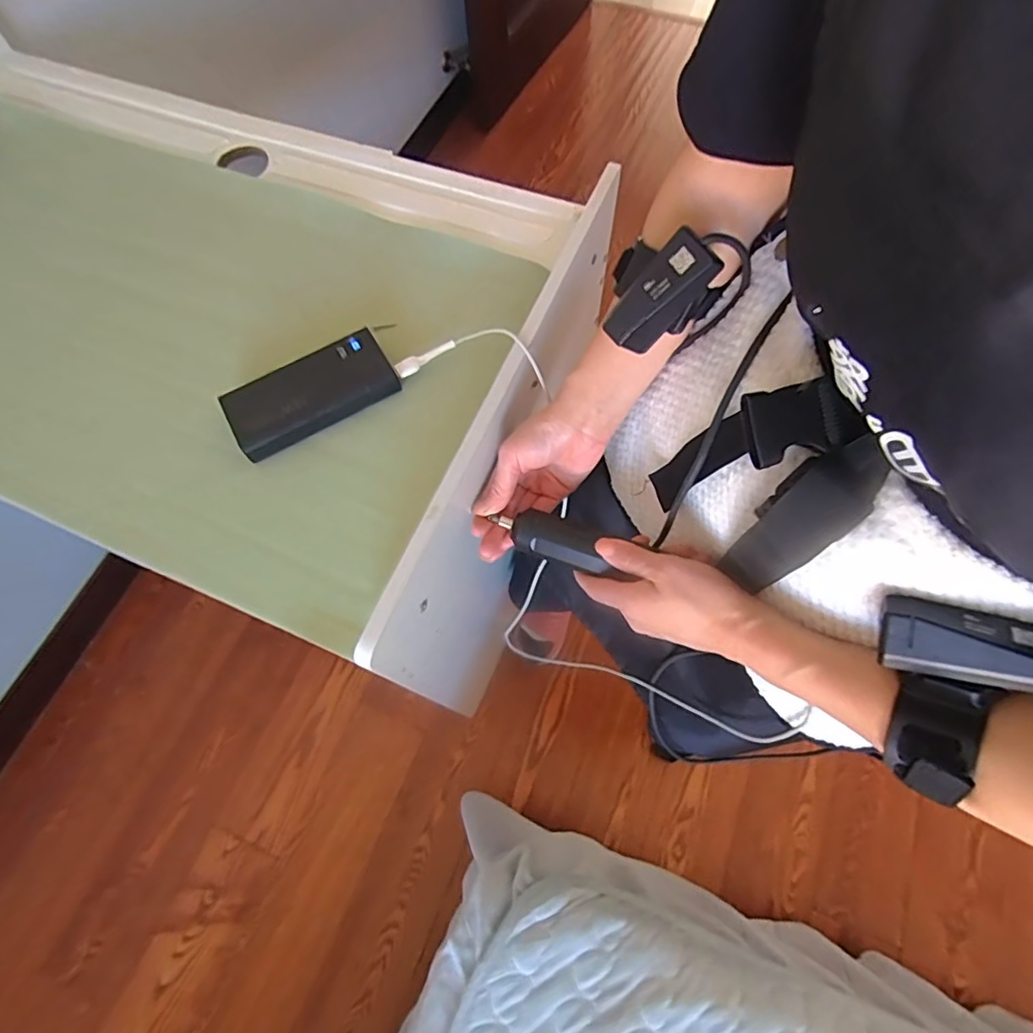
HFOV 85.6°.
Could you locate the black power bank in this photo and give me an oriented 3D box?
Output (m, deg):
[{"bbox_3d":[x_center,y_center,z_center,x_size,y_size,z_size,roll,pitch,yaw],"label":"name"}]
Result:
[{"bbox_3d":[-0.177,-0.106,0.483,0.139,0.027,0.065,-29,71,-10],"label":"black power bank"}]

